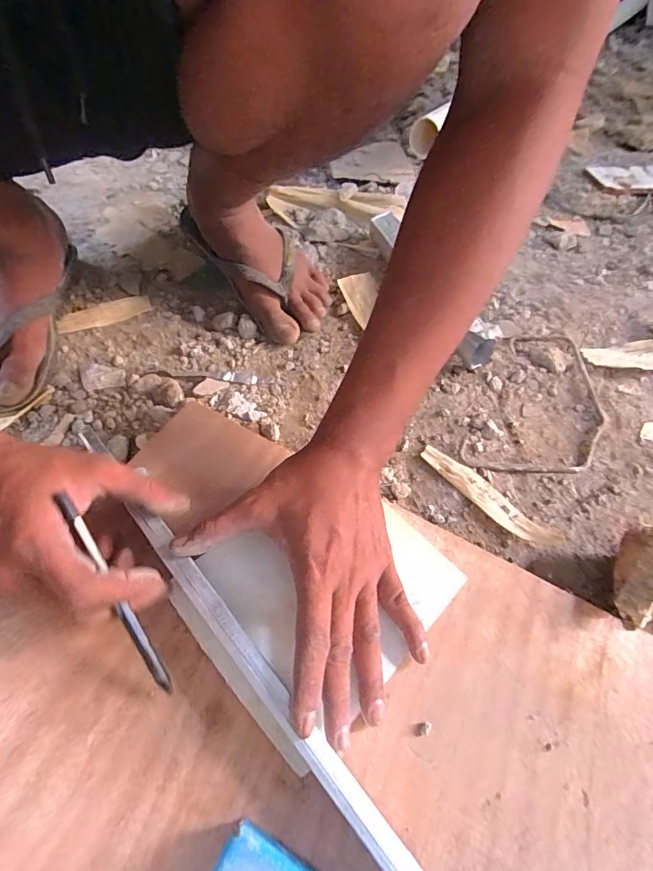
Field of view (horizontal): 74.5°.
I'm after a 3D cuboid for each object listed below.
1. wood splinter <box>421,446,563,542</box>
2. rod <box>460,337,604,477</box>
[{"bbox_3d":[0.137,0.051,0.371,0.128,0.009,0.025,39,63,22],"label":"wood splinter"},{"bbox_3d":[0.219,-0.031,0.426,0.110,0.007,0.208,26,59,15],"label":"rod"}]

